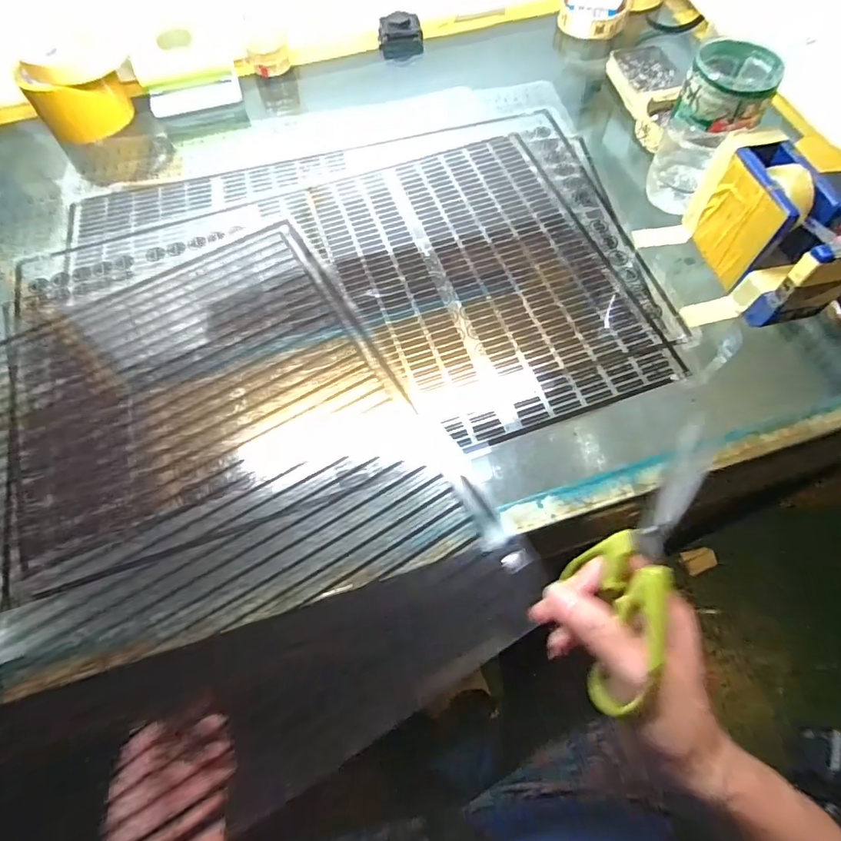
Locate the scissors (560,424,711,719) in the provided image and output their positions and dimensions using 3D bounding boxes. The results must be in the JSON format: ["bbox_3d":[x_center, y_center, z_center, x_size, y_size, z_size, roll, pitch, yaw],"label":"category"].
[{"bbox_3d":[0.119,0.078,0.277,0.039,0.061,0.155,19,90,10],"label":"scissors"}]

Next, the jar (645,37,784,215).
[{"bbox_3d":[0.237,-0.238,0.408,0.059,0.112,0.065,31,69,17],"label":"jar"}]

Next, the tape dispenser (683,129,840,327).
[{"bbox_3d":[0.265,-0.145,0.377,0.050,0.083,0.135,-13,63,-4],"label":"tape dispenser"}]

